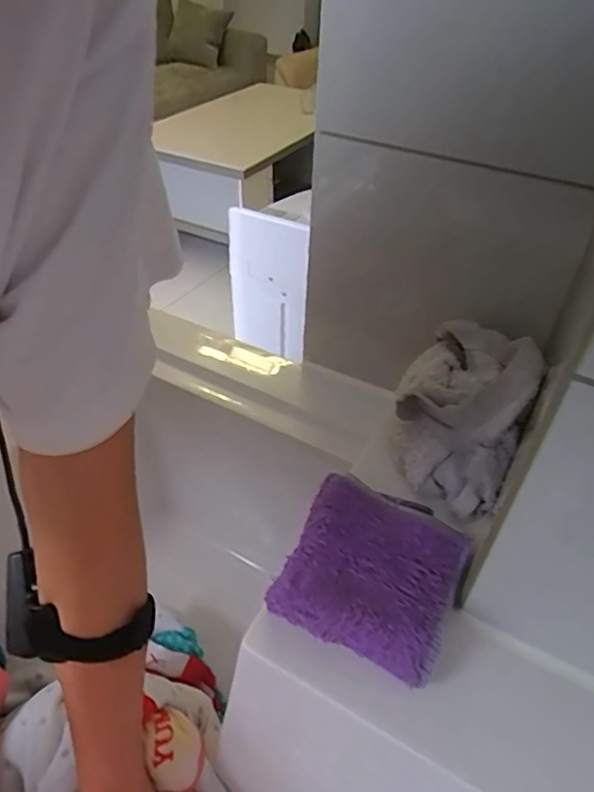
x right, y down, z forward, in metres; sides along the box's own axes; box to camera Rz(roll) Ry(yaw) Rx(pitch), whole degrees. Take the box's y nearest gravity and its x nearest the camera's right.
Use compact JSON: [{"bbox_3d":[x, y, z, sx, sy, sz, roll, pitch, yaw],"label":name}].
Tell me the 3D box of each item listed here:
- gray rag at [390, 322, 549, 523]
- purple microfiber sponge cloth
[{"bbox_3d":[0.112,0.011,0.378,0.082,0.097,0.085,20,44,17],"label":"gray rag"},{"bbox_3d":[0.045,0.098,0.319,0.094,0.016,0.100,21,45,19],"label":"purple microfiber sponge cloth"}]

